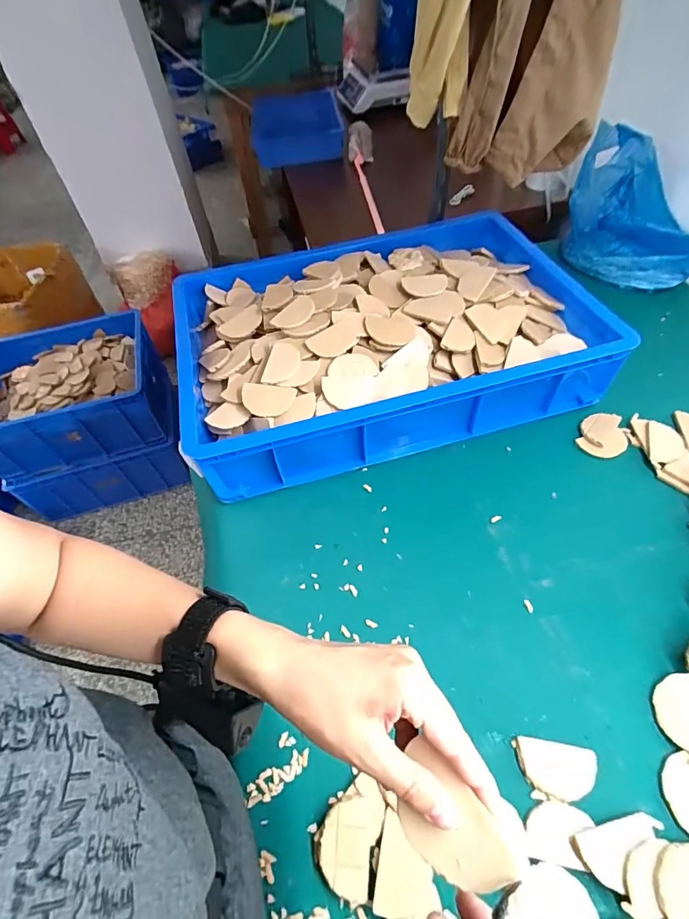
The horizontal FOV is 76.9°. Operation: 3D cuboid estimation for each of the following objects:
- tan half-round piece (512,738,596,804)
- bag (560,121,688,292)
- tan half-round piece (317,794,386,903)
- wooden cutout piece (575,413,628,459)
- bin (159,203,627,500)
[{"bbox_3d":[0.196,0.287,0.401,0.069,0.006,0.043,5,53,8],"label":"tan half-round piece"},{"bbox_3d":[0.551,-0.478,0.840,0.183,0.198,0.248,1,53,6],"label":"bag"},{"bbox_3d":[0.003,0.335,0.379,0.049,0.013,0.068,12,55,13],"label":"tan half-round piece"},{"bbox_3d":[0.376,-0.037,0.630,0.062,0.009,0.081,22,58,20],"label":"wooden cutout piece"},{"bbox_3d":[0.053,-0.203,0.702,0.608,0.147,0.422,-14,53,-6],"label":"bin"}]

